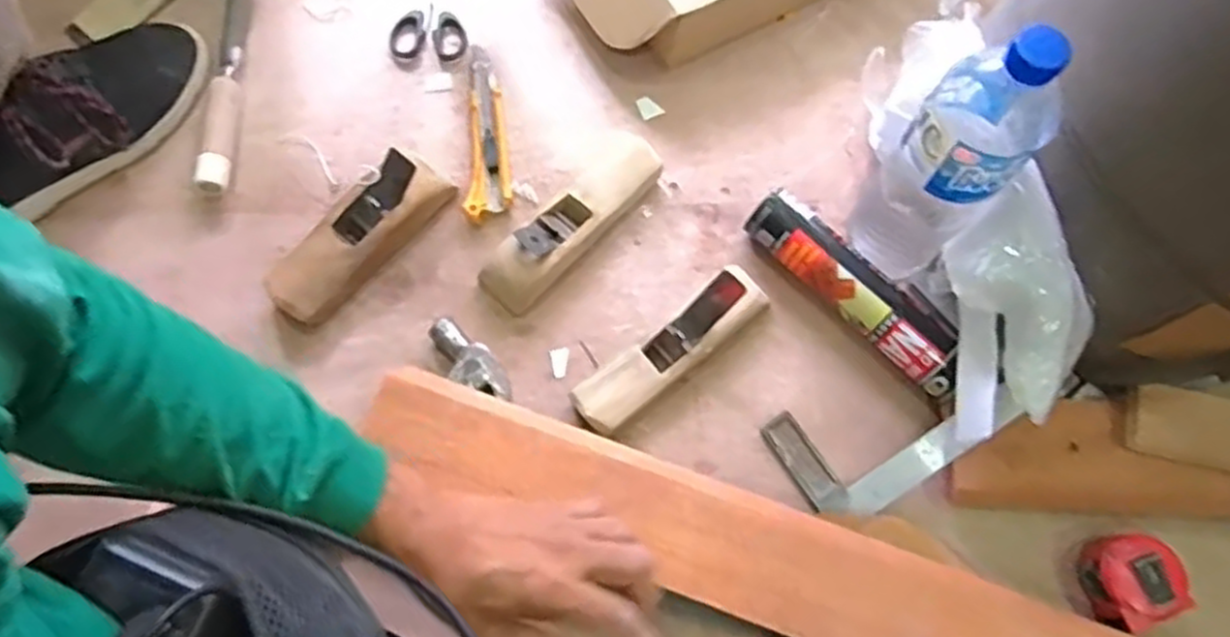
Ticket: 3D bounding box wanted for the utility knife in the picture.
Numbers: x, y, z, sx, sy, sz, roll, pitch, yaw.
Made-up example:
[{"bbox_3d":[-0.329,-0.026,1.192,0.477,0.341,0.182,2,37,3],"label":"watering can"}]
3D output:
[{"bbox_3d":[-0.115,-0.168,0.693,0.036,0.018,0.174,-5,73,-4],"label":"utility knife"}]

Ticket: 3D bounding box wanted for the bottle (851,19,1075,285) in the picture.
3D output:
[{"bbox_3d":[0.235,-0.107,0.541,0.075,0.249,0.069,44,76,10],"label":"bottle"}]

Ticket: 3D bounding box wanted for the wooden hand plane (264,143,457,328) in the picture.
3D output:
[{"bbox_3d":[-0.216,-0.068,0.645,0.062,0.048,0.164,44,76,11],"label":"wooden hand plane"}]

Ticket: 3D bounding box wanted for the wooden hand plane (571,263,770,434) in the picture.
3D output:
[{"bbox_3d":[0.045,0.022,0.614,0.175,0.058,0.048,-37,78,-13],"label":"wooden hand plane"}]

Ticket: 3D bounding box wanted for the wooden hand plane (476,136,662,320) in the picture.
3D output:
[{"bbox_3d":[-0.031,-0.088,0.662,0.055,0.036,0.187,40,75,10],"label":"wooden hand plane"}]

